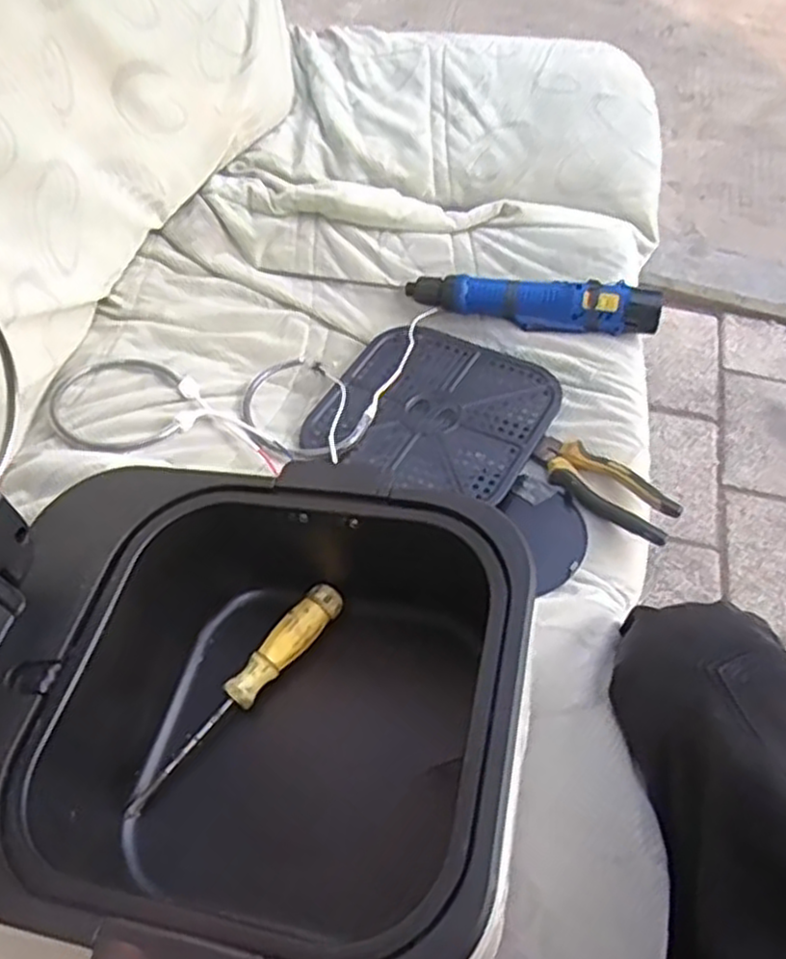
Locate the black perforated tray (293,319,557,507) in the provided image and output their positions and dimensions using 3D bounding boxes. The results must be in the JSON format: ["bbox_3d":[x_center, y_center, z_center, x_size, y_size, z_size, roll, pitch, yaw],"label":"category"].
[{"bbox_3d":[0.041,-0.070,0.767,0.213,0.024,0.199,24,58,13],"label":"black perforated tray"}]

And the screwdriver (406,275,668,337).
[{"bbox_3d":[0.149,-0.197,0.822,0.268,0.041,0.048,10,56,4],"label":"screwdriver"}]

